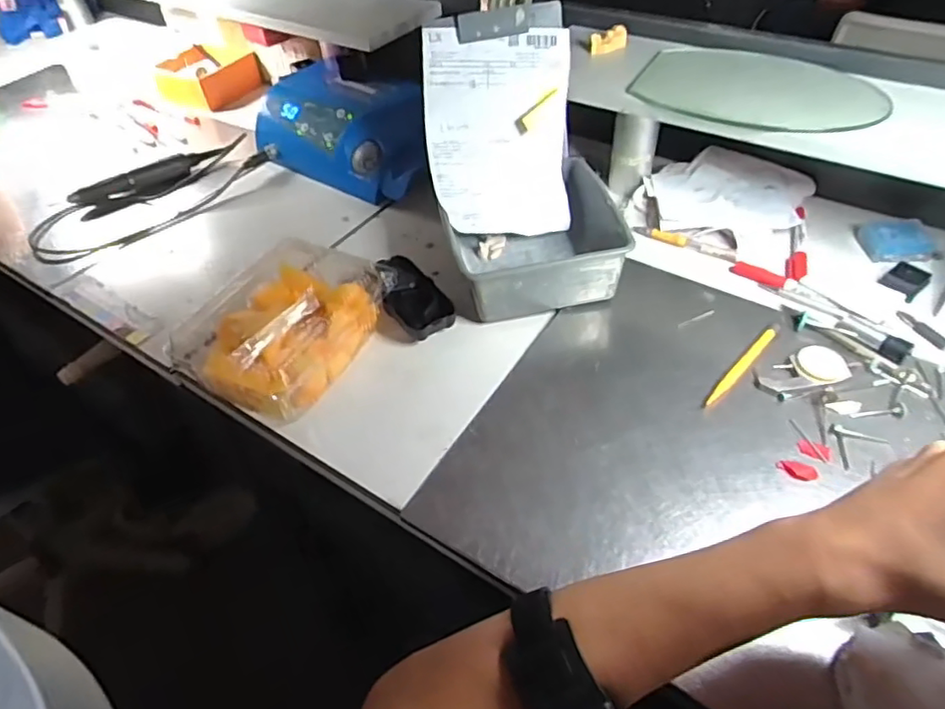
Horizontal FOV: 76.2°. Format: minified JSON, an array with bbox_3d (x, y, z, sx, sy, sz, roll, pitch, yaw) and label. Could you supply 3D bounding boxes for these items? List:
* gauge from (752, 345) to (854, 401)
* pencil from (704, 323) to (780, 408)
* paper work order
[{"bbox_3d":[0.275,0.014,0.501,0.079,0.013,0.035,-17,48,-13],"label":"gauge"},{"bbox_3d":[0.231,0.007,0.510,0.010,0.011,0.118,35,59,30],"label":"pencil"},{"bbox_3d":[0.027,-0.220,0.605,0.142,0.191,0.026,-4,15,-5],"label":"paper work order"}]

